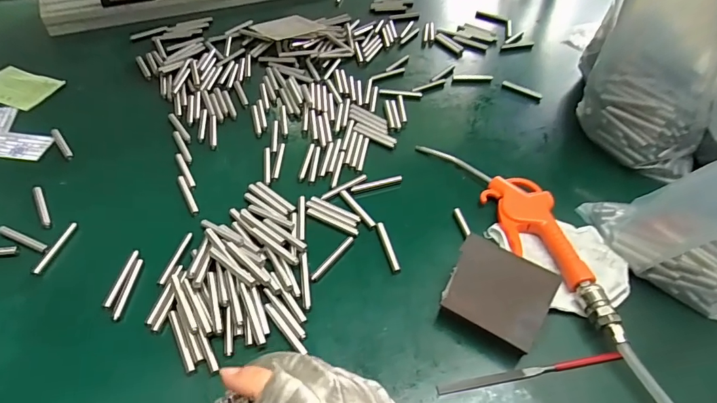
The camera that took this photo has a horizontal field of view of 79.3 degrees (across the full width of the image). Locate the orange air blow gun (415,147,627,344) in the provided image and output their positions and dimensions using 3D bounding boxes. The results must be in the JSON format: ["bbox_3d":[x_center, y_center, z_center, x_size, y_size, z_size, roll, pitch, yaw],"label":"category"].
[{"bbox_3d":[0.164,0.013,0.436,0.070,0.026,0.272,-22,51,-20],"label":"orange air blow gun"}]

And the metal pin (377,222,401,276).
[{"bbox_3d":[0.028,0.044,0.414,0.008,0.008,0.057,-10,48,-10],"label":"metal pin"}]

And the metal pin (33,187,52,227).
[{"bbox_3d":[-0.319,0.004,0.435,0.008,0.005,0.059,-26,53,-23],"label":"metal pin"}]

